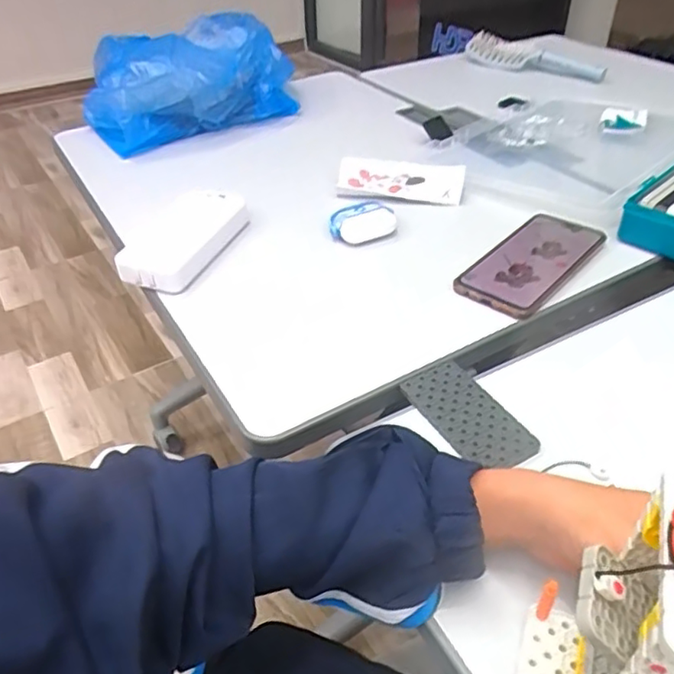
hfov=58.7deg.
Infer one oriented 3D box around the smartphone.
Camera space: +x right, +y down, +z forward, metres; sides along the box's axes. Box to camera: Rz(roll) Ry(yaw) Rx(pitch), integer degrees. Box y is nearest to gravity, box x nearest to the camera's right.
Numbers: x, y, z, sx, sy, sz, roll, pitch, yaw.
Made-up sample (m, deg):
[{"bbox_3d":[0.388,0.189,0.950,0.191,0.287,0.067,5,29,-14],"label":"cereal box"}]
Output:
[{"bbox_3d":[0.182,-0.070,0.557,0.073,0.010,0.160,31,50,32],"label":"smartphone"}]

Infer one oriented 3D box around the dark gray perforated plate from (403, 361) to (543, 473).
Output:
[{"bbox_3d":[0.092,0.056,0.428,0.052,0.005,0.098,-21,44,-22],"label":"dark gray perforated plate"}]

